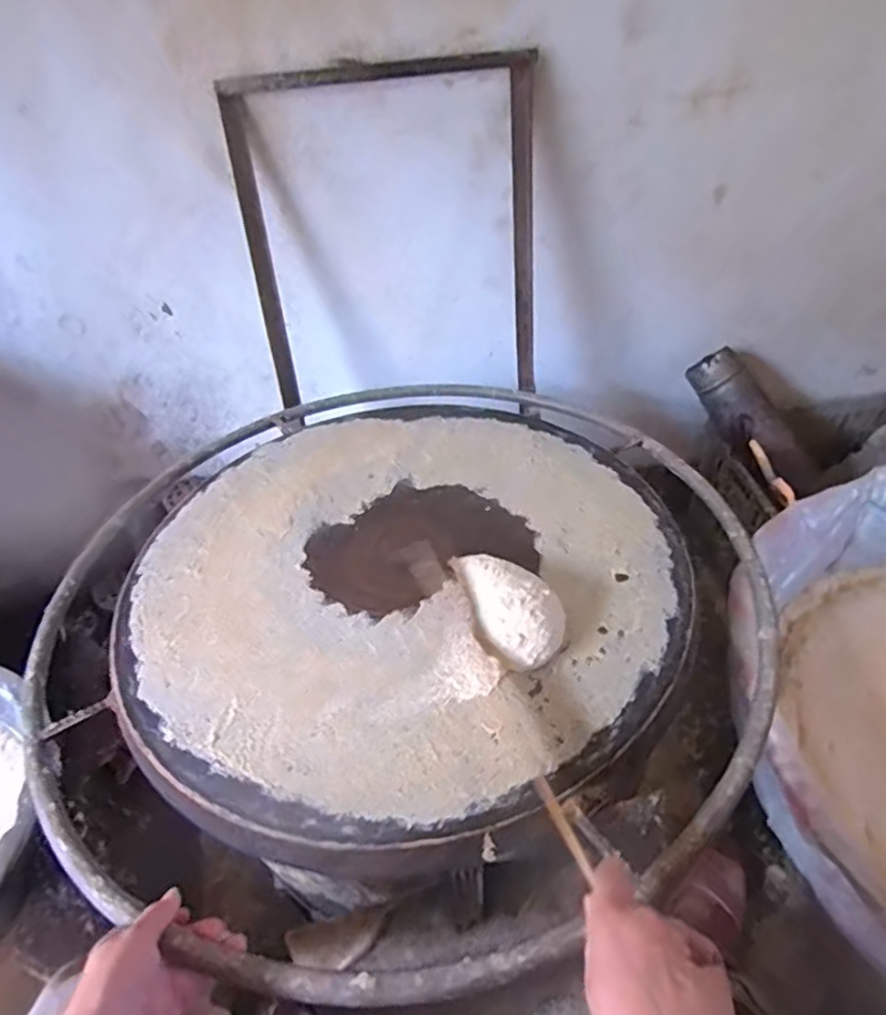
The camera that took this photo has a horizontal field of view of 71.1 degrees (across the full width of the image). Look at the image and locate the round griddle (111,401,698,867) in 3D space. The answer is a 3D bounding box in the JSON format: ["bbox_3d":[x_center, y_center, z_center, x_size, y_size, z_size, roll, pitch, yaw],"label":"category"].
[{"bbox_3d":[-0.043,0.055,0.706,0.592,0.048,0.617,-3,42,3],"label":"round griddle"}]

